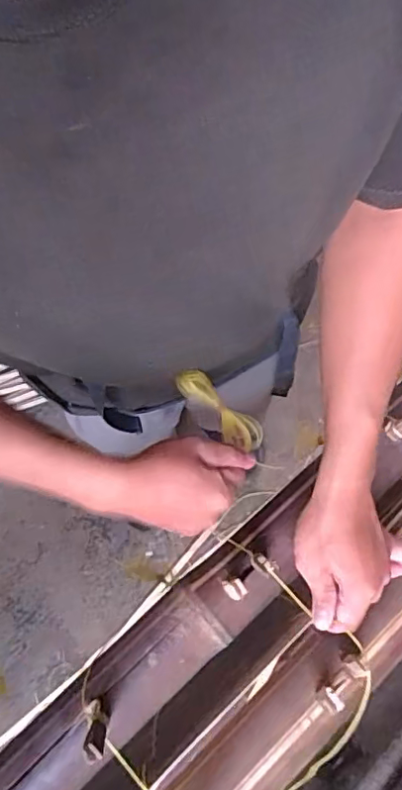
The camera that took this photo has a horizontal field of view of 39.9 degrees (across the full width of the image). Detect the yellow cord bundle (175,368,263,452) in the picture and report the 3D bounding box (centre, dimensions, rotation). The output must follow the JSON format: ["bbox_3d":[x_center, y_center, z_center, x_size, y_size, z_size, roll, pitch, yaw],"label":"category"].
[{"bbox_3d":[0.018,0.015,0.547,0.103,0.011,0.032,44,79,2],"label":"yellow cord bundle"}]

